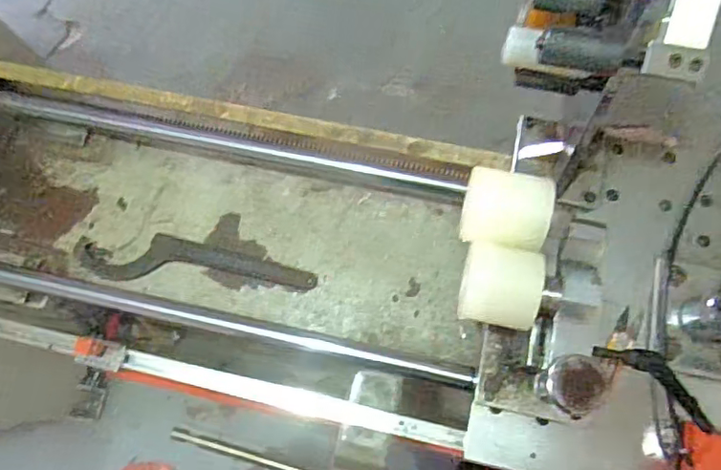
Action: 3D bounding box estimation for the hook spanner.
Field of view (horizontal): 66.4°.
[{"bbox_3d":[-0.219,0.036,0.740,0.319,0.016,0.061,3,73,1],"label":"hook spanner"}]

